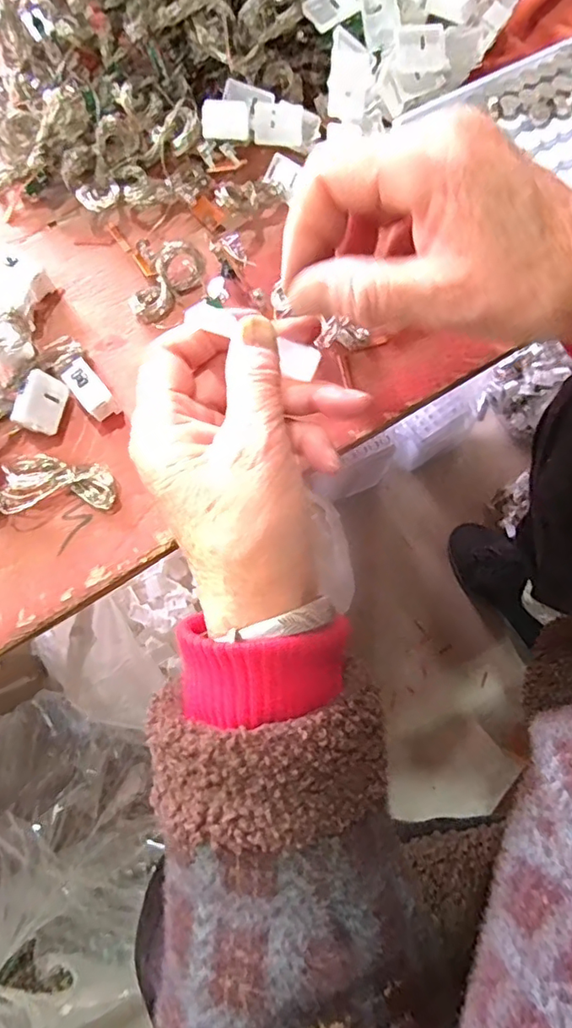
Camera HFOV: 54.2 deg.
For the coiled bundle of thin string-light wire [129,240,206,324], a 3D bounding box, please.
[{"bbox_3d":[-0.063,-0.123,0.296,0.022,0.016,0.045,34,77,9],"label":"coiled bundle of thin string-light wire"}]

